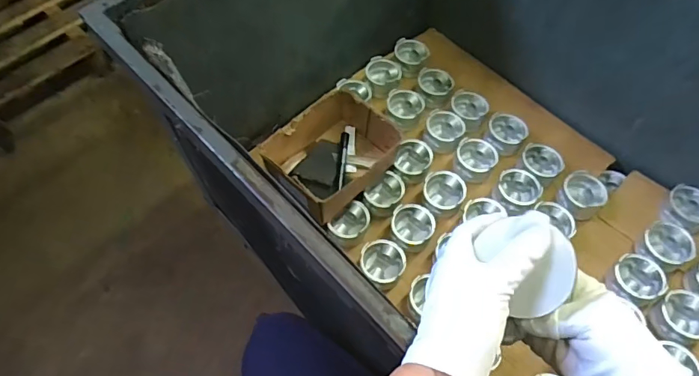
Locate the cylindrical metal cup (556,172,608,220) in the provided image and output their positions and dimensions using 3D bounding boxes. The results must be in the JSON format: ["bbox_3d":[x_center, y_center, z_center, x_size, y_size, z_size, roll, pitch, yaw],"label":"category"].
[{"bbox_3d":[0.442,0.016,0.879,0.078,0.053,0.079,0,60,1],"label":"cylindrical metal cup"}]

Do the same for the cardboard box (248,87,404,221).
[{"bbox_3d":[-0.034,-0.055,0.857,0.208,0.109,0.168,-40,67,-20],"label":"cardboard box"}]

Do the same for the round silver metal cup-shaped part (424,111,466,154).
[{"bbox_3d":[0.195,-0.113,0.949,0.084,0.044,0.085,0,60,1],"label":"round silver metal cup-shaped part"}]

